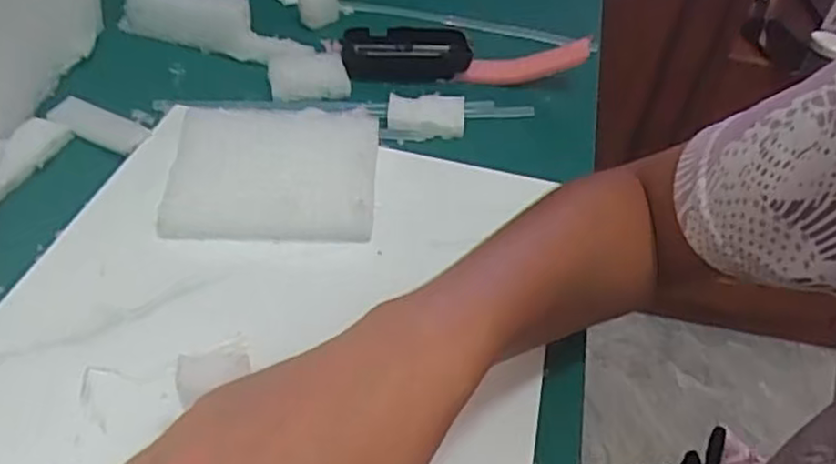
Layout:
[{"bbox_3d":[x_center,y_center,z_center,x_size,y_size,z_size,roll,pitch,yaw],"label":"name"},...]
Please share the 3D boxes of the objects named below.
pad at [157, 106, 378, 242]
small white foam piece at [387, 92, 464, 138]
[{"bbox_3d":[-0.095,-0.041,0.467,0.131,0.022,0.111,2,43,-5],"label":"pad"},{"bbox_3d":[0.007,-0.090,0.549,0.060,0.007,0.036,1,87,-7],"label":"small white foam piece"}]

